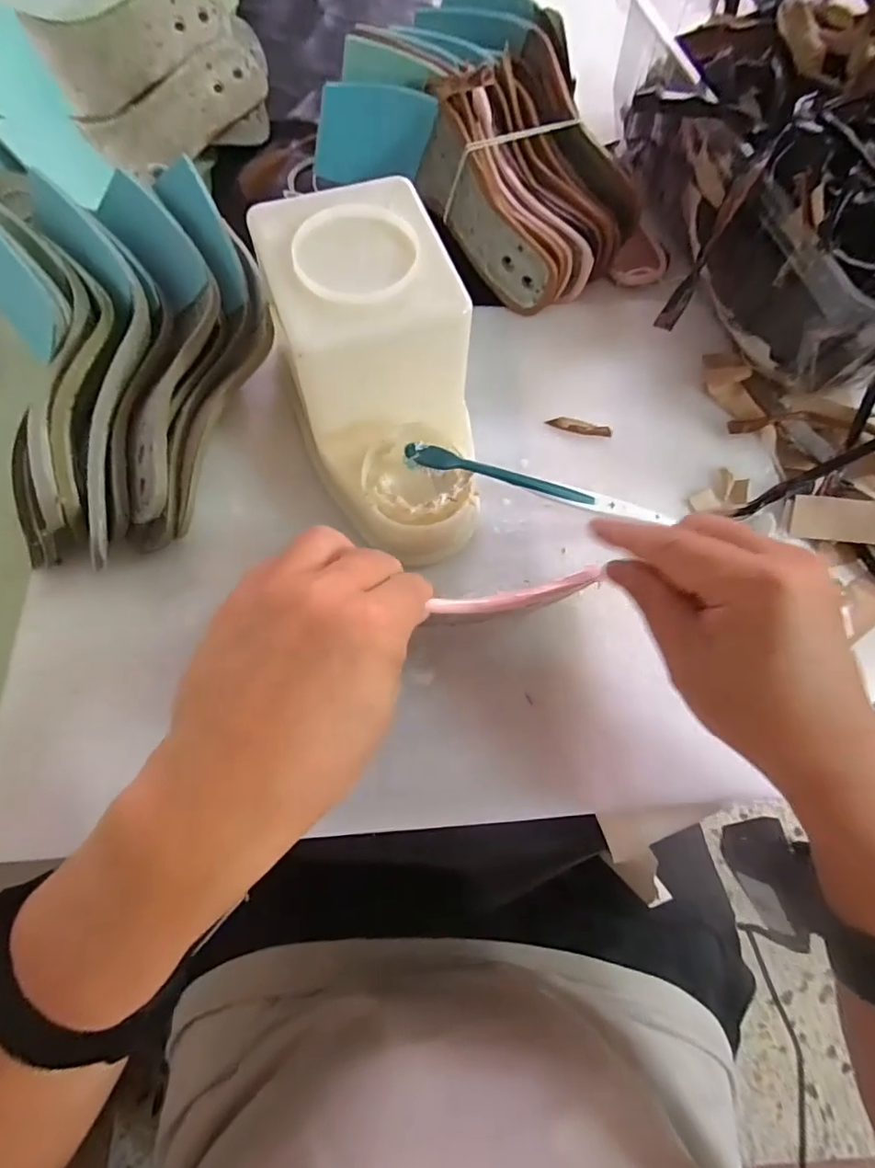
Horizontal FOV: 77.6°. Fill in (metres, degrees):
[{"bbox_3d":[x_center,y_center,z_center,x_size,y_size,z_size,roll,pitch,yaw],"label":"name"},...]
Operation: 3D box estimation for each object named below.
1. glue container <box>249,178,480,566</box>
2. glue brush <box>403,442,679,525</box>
[{"bbox_3d":[-0.036,-0.117,0.324,0.106,0.108,0.188,-12,72,-6],"label":"glue container"},{"bbox_3d":[0.065,-0.060,0.337,0.174,0.011,0.012,12,70,-14],"label":"glue brush"}]

